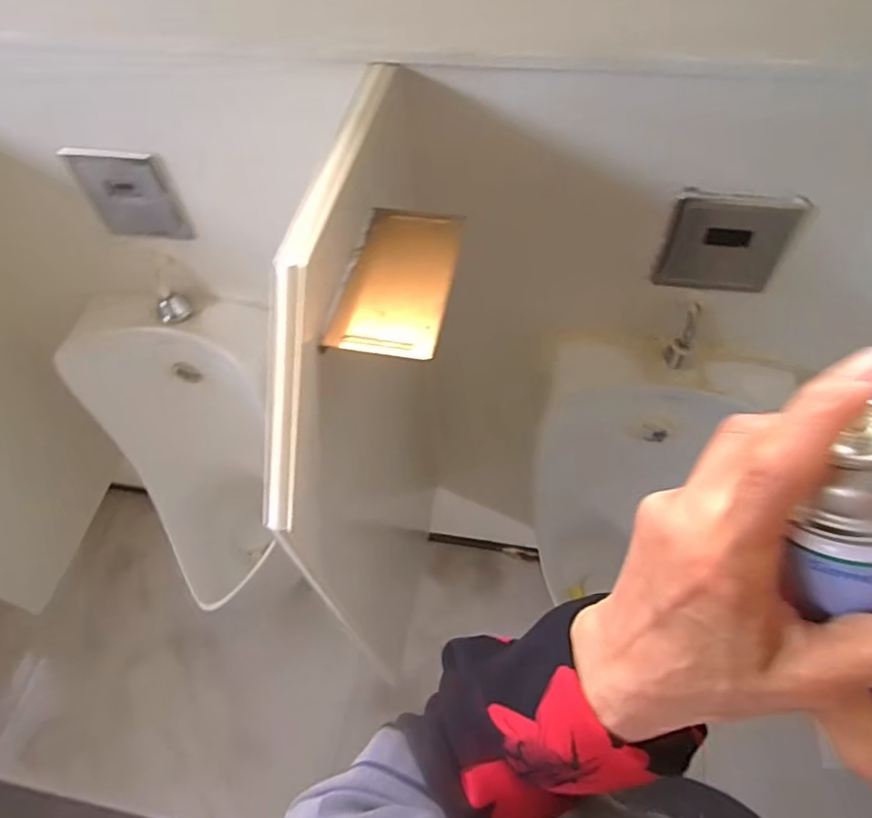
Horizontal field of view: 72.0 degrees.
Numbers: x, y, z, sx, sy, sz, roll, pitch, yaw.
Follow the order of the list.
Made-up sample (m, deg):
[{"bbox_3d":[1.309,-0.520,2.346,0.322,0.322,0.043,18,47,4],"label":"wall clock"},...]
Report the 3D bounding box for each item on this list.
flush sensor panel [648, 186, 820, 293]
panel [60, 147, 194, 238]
[{"bbox_3d":[0.328,-0.185,0.678,0.132,0.128,0.015,9,53,6],"label":"flush sensor panel"},{"bbox_3d":[-0.392,-0.275,0.776,0.129,0.119,0.017,11,53,7],"label":"panel"}]

